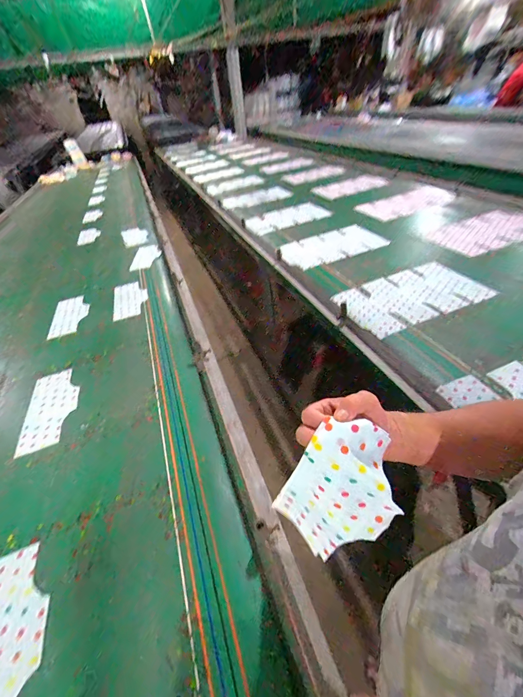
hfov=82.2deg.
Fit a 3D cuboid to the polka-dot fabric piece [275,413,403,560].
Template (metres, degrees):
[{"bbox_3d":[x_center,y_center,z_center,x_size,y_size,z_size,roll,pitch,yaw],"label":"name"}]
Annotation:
[{"bbox_3d":[0.102,0.207,0.418,0.098,0.261,0.116,-9,39,-25],"label":"polka-dot fabric piece"}]

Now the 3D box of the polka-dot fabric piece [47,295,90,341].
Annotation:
[{"bbox_3d":[-0.800,-0.145,1.257,0.146,0.006,0.274,-19,43,-12],"label":"polka-dot fabric piece"}]

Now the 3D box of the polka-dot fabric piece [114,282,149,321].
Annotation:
[{"bbox_3d":[-0.568,-0.218,1.297,0.142,0.013,0.279,-21,43,-9],"label":"polka-dot fabric piece"}]

